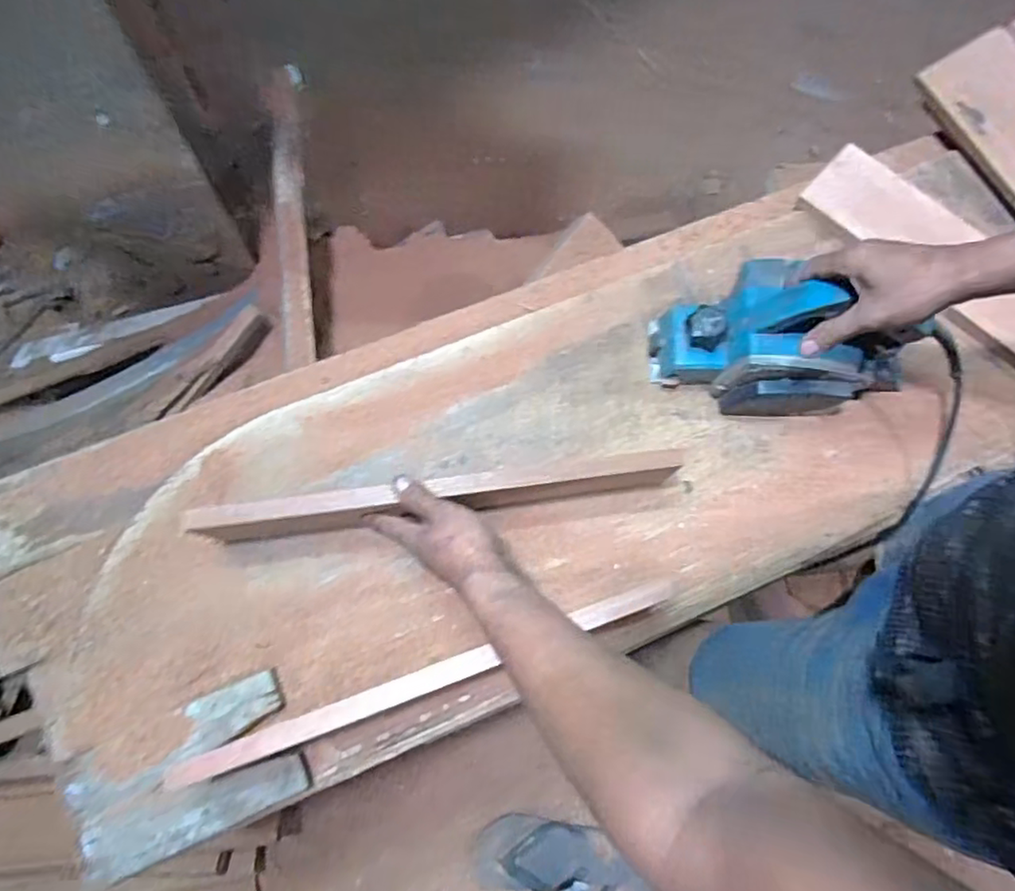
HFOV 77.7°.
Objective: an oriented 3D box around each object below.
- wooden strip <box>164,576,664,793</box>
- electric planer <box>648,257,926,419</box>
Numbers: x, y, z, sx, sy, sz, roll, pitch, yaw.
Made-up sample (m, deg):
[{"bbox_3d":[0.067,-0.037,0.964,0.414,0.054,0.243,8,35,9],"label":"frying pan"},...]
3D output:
[{"bbox_3d":[-0.069,0.198,0.529,0.438,0.017,0.020,-18,77,-9],"label":"wooden strip"},{"bbox_3d":[0.284,-0.125,0.644,0.243,0.148,0.139,6,74,1],"label":"electric planer"}]

